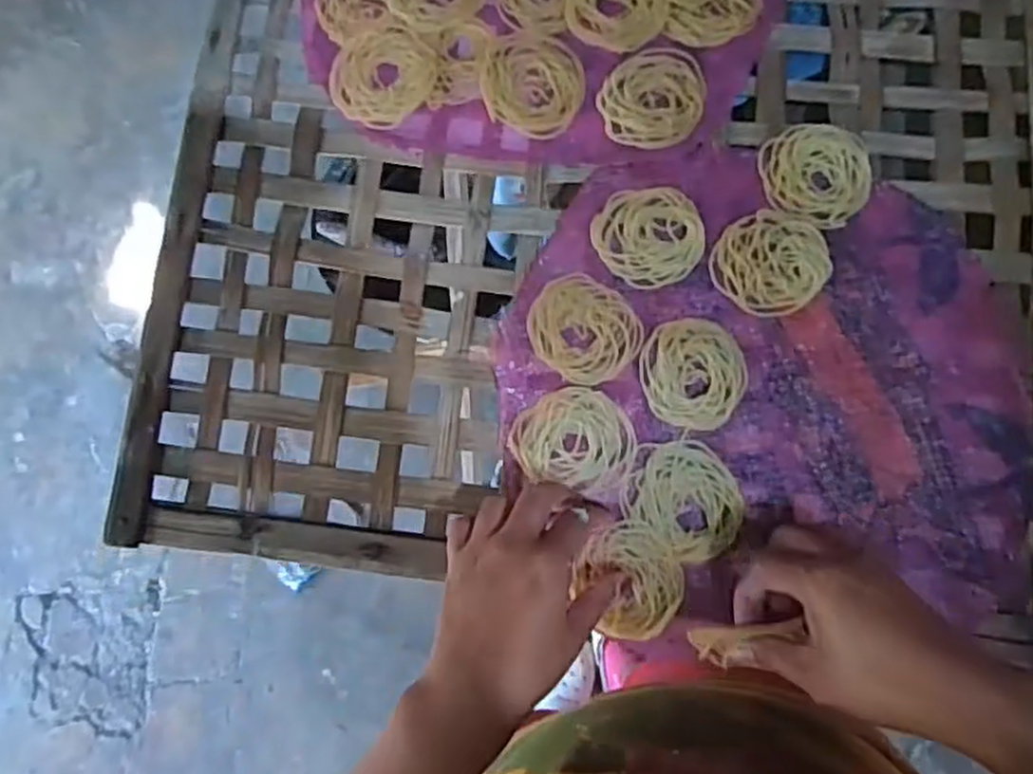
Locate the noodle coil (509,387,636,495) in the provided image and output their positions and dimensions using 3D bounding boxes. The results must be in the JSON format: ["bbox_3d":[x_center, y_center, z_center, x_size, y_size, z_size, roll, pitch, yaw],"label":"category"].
[{"bbox_3d":[0.036,0.032,0.475,0.075,0.004,0.061,14,78,4],"label":"noodle coil"}]

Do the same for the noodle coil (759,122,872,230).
[{"bbox_3d":[0.205,-0.144,0.511,0.073,0.005,0.073,0,78,0],"label":"noodle coil"}]

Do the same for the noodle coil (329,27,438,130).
[{"bbox_3d":[-0.095,-0.219,0.531,0.069,0.008,0.071,0,78,0],"label":"noodle coil"}]

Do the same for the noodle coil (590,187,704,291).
[{"bbox_3d":[0.089,-0.102,0.503,0.069,0.005,0.070,0,78,0],"label":"noodle coil"}]

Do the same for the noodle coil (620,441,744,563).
[{"bbox_3d":[0.106,0.068,0.467,0.073,0.005,0.063,38,81,8],"label":"noodle coil"}]

